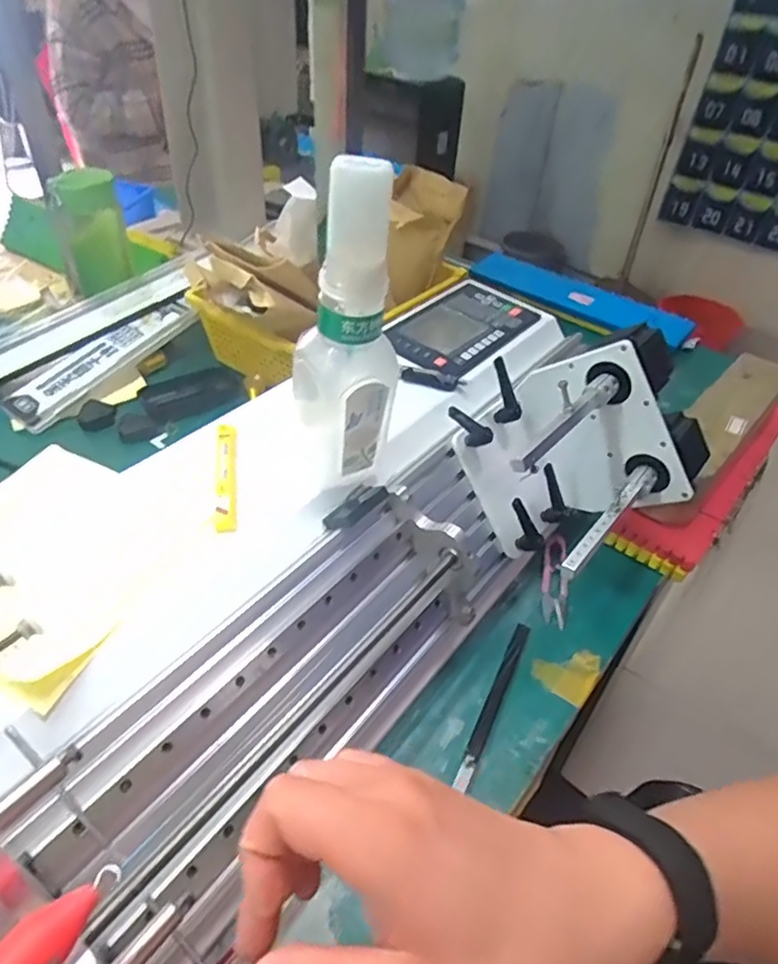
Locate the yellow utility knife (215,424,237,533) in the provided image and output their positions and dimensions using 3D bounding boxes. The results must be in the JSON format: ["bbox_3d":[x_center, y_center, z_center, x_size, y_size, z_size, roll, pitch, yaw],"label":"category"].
[{"bbox_3d":[-0.114,-0.006,0.441,0.014,0.008,0.101,5,45,-19],"label":"yellow utility knife"}]

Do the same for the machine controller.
[{"bbox_3d":[0.071,-0.156,0.634,0.095,0.028,0.175,28,47,24],"label":"machine controller"}]

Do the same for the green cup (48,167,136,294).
[{"bbox_3d":[-0.366,-0.308,0.776,0.077,0.135,0.066,-17,46,-22],"label":"green cup"}]

